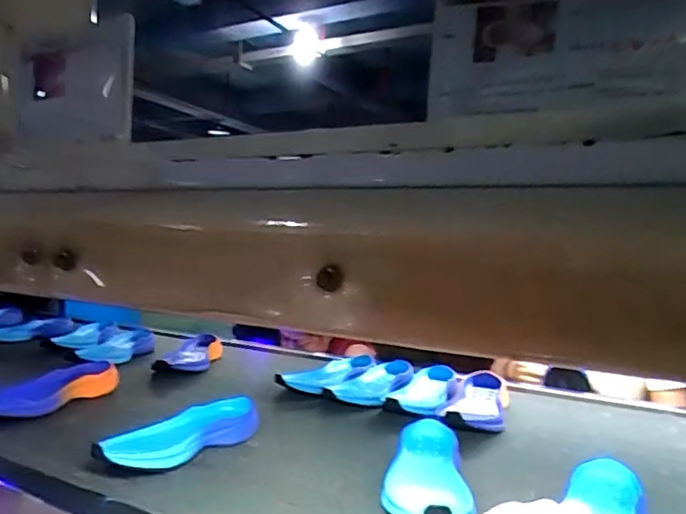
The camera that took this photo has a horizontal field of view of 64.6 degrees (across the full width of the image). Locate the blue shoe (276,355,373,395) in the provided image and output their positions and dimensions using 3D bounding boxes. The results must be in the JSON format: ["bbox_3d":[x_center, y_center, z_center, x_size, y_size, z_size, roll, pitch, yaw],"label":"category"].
[{"bbox_3d":[-0.023,0.224,1.012,0.093,0.051,0.185,-2,2,39],"label":"blue shoe"}]

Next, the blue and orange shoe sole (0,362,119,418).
[{"bbox_3d":[-0.471,0.209,0.856,0.111,0.041,0.231,-3,2,13],"label":"blue and orange shoe sole"}]

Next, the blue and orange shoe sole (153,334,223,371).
[{"bbox_3d":[-0.327,0.205,1.182,0.101,0.046,0.266,-3,2,0],"label":"blue and orange shoe sole"}]

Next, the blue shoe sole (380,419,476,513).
[{"bbox_3d":[0.095,0.240,0.610,0.090,0.039,0.224,-3,2,9],"label":"blue shoe sole"}]

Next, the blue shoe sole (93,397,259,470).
[{"bbox_3d":[-0.205,0.228,0.690,0.085,0.040,0.215,-1,2,41],"label":"blue shoe sole"}]

